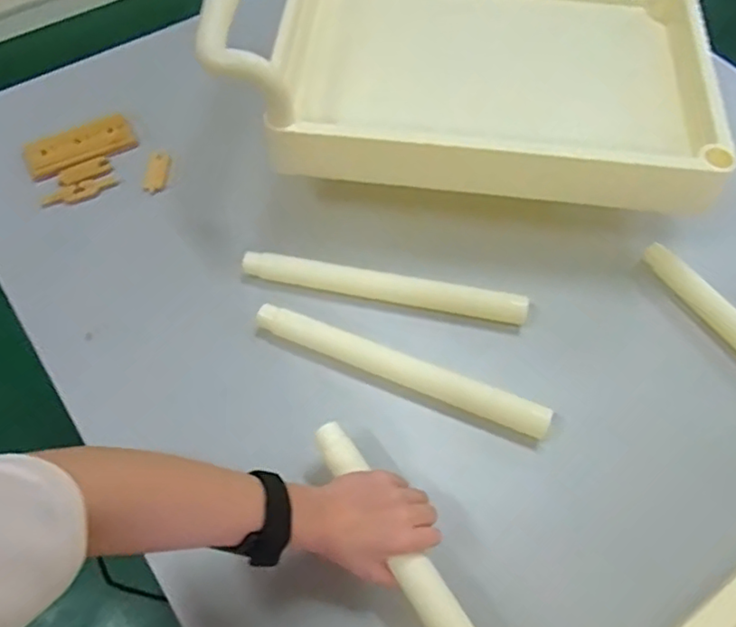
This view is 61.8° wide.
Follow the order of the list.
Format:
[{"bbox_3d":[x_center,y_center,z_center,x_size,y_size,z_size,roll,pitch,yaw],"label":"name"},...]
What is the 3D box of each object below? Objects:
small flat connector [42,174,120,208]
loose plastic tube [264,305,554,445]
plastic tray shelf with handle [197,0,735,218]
[{"bbox_3d":[-0.353,-0.151,0.757,0.092,0.011,0.025,-20,60,-14],"label":"small flat connector"},{"bbox_3d":[0.032,0.055,0.626,0.307,0.028,0.027,21,59,11],"label":"loose plastic tube"},{"bbox_3d":[0.117,-0.304,0.718,0.539,0.181,0.353,6,57,2],"label":"plastic tray shelf with handle"}]

